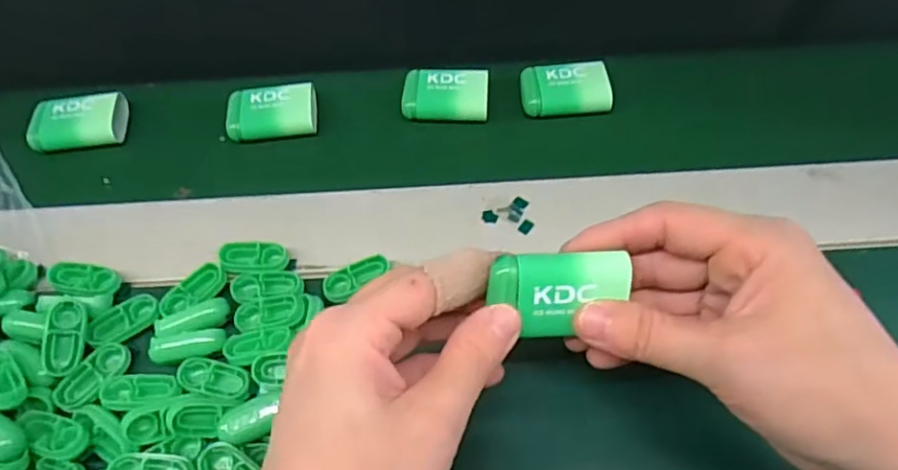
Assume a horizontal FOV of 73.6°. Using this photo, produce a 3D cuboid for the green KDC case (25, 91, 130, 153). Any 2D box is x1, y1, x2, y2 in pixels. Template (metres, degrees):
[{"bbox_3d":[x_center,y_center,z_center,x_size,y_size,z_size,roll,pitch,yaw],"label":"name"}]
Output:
[{"bbox_3d":[-0.221,-0.067,0.357,0.049,0.017,0.035,-11,58,-5],"label":"green KDC case"}]

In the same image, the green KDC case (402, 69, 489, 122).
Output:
[{"bbox_3d":[-0.002,-0.084,0.356,0.050,0.011,0.033,-2,58,1],"label":"green KDC case"}]

